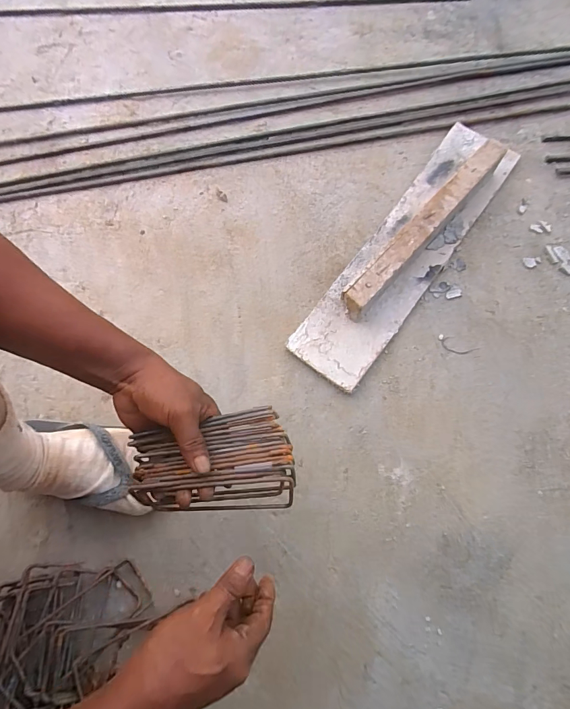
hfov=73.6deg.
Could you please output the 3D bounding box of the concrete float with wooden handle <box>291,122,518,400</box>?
[{"bbox_3d":[0.218,-0.201,0.629,0.134,0.076,0.571,35,77,12],"label":"concrete float with wooden handle"}]

